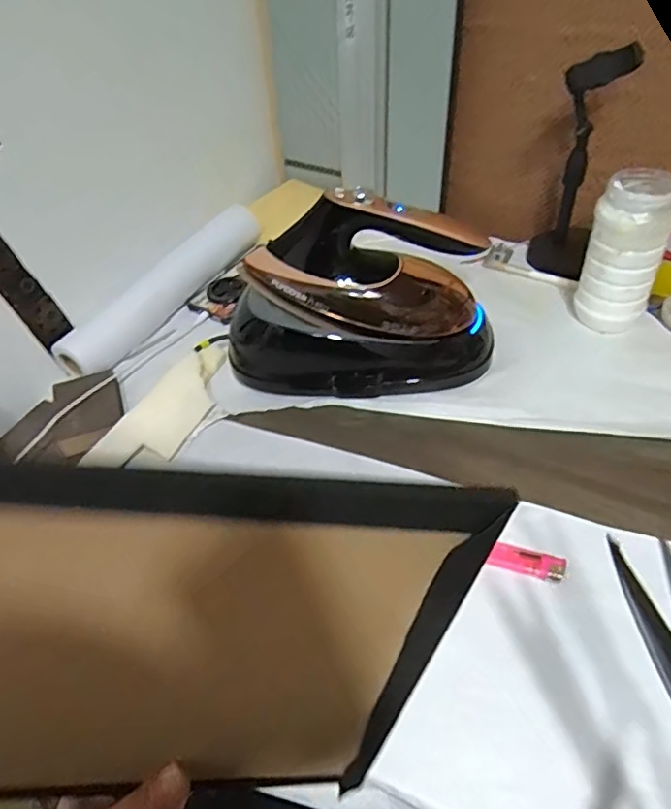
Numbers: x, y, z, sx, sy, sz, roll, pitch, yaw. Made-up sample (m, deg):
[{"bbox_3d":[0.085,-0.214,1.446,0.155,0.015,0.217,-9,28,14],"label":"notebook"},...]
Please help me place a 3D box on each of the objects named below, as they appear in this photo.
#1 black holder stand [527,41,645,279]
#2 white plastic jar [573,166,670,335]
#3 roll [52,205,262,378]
[{"bbox_3d":[0.295,-0.277,0.696,0.079,0.265,0.075,11,48,17],"label":"black holder stand"},{"bbox_3d":[0.325,-0.163,0.638,0.076,0.171,0.079,-4,46,4],"label":"white plastic jar"},{"bbox_3d":[-0.232,-0.160,0.770,0.059,0.067,0.341,23,53,26],"label":"roll"}]

